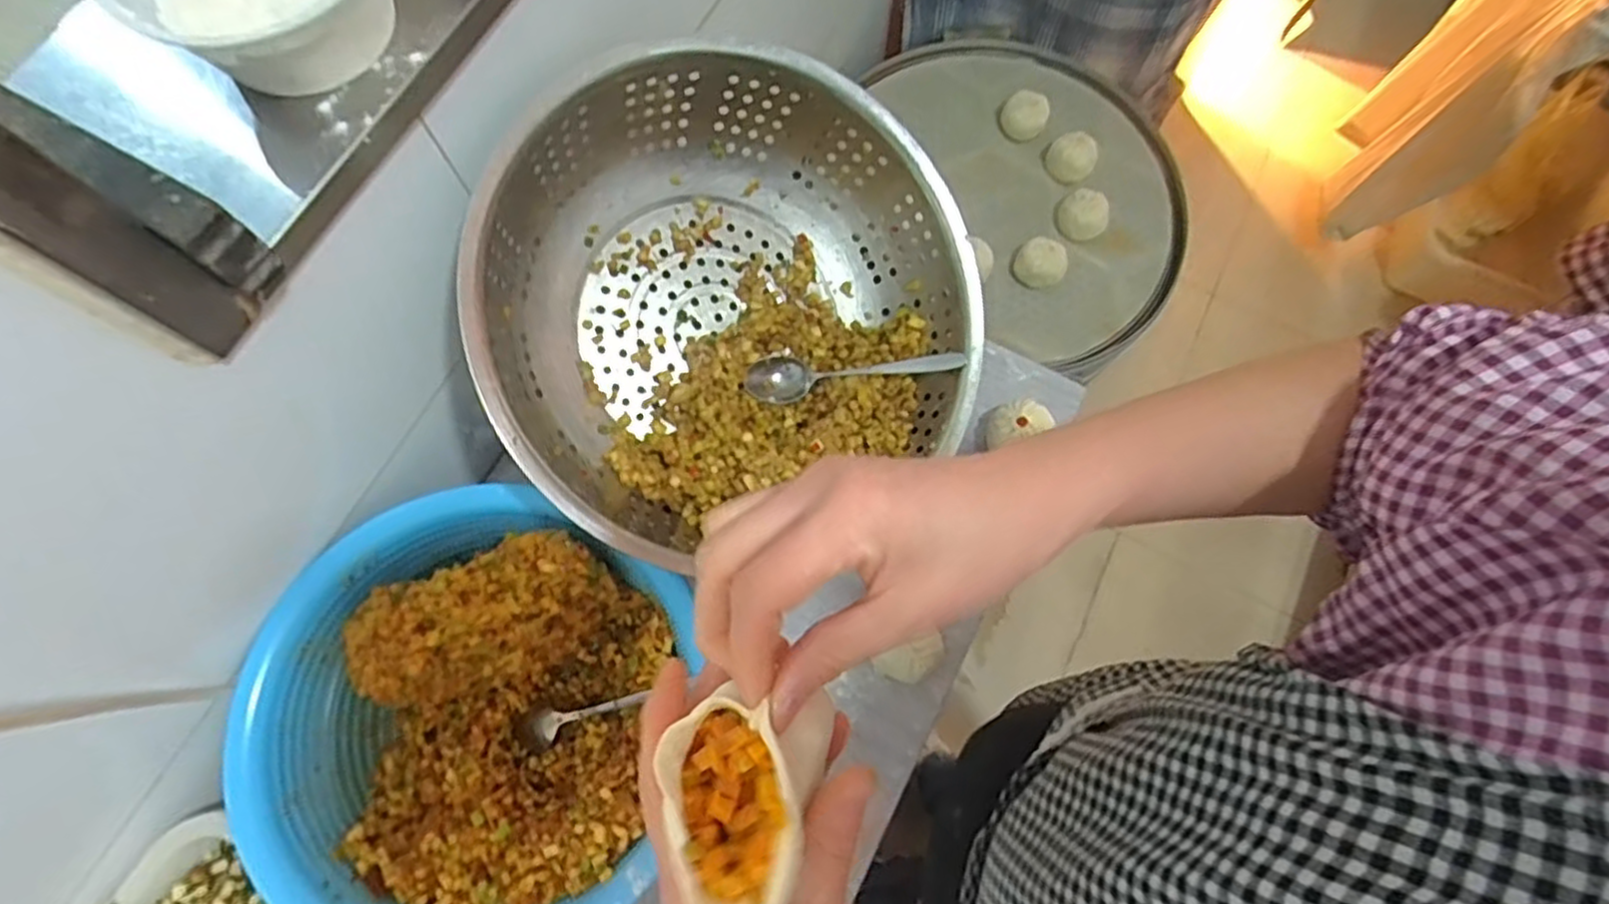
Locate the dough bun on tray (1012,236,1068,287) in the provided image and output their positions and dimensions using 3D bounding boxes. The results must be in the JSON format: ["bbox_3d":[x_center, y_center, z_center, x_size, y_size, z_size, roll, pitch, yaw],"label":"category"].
[{"bbox_3d":[0.326,-0.265,1.038,0.073,0.041,0.073,0,74,1],"label":"dough bun on tray"}]

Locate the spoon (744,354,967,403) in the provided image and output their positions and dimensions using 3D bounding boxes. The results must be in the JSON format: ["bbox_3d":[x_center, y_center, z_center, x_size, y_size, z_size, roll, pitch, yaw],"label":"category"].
[{"bbox_3d":[0.041,-0.075,0.649,0.186,0.034,0.043,-5,74,0],"label":"spoon"}]

